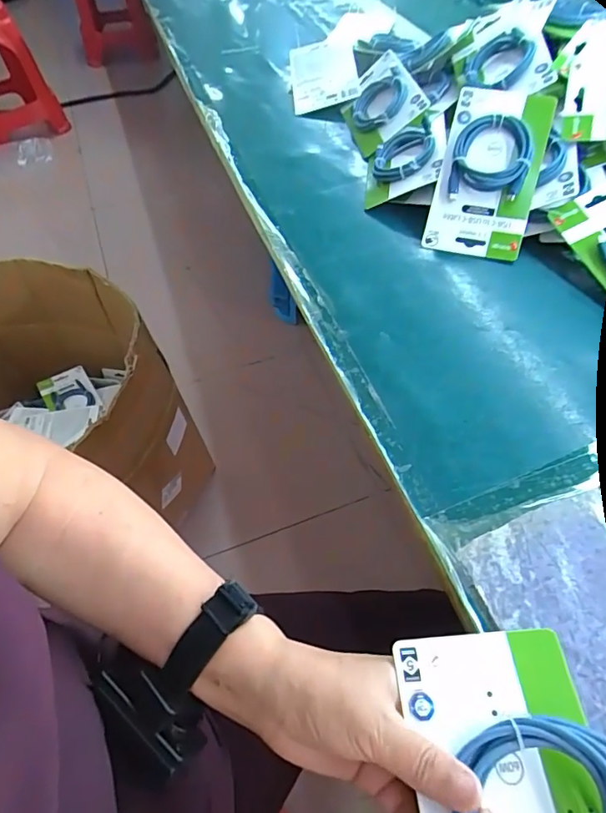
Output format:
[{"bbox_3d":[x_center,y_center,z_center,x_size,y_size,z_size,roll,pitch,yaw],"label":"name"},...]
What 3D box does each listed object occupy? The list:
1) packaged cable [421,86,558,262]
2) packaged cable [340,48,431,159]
[{"bbox_3d":[0.196,-0.248,0.511,0.096,0.023,0.174,15,91,15],"label":"packaged cable"},{"bbox_3d":[0.104,-0.418,0.669,0.099,0.018,0.166,-32,52,27],"label":"packaged cable"}]

